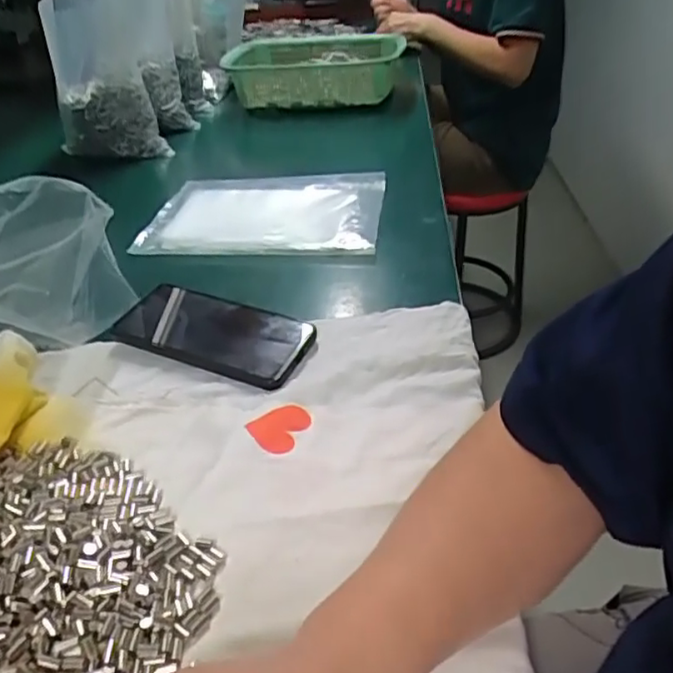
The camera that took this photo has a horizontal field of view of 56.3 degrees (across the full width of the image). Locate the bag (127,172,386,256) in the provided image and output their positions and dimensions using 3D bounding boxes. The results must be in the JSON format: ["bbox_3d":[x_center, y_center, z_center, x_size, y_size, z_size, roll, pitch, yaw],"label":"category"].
[{"bbox_3d":[-0.080,-0.145,0.716,0.260,0.016,0.176,3,36,8],"label":"bag"}]

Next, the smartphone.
[{"bbox_3d":[-0.102,-0.005,0.528,0.164,0.017,0.079,14,39,22],"label":"smartphone"}]

